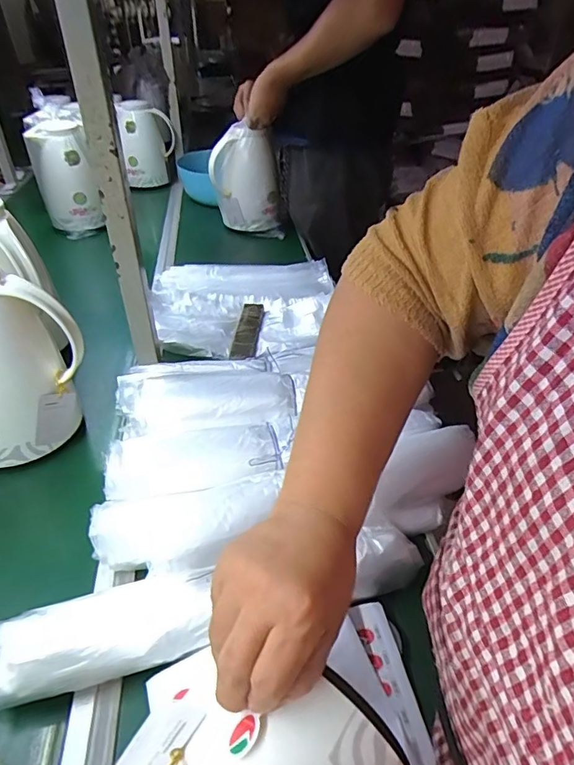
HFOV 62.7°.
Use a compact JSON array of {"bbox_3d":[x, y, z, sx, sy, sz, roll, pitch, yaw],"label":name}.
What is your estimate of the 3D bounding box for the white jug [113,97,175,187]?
[{"bbox_3d":[-0.462,-0.798,1.567,0.170,0.242,0.146,-11,39,-12],"label":"white jug"}]

